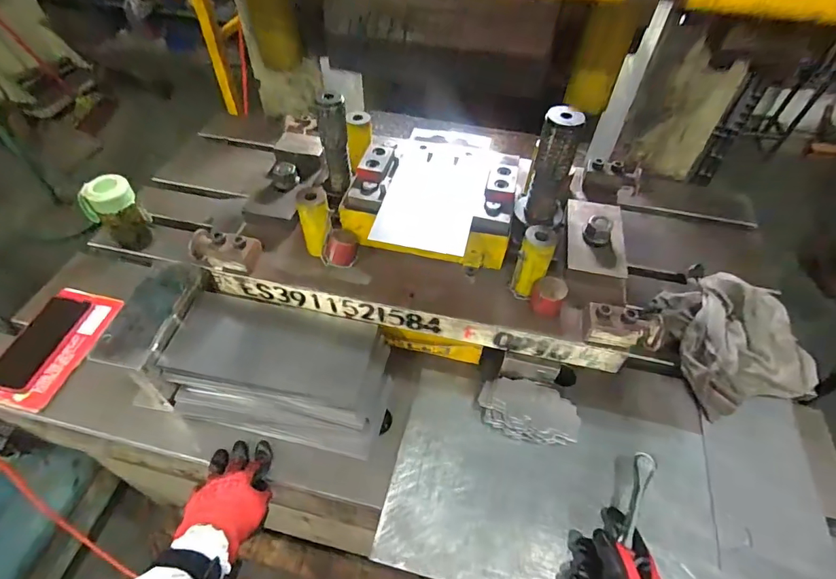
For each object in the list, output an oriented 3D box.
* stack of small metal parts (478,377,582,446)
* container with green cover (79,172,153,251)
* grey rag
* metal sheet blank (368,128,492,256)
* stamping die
[{"bbox_3d":[0.151,0.170,0.616,0.131,0.046,0.075,19,52,13],"label":"stack of small metal parts"},{"bbox_3d":[-0.529,-0.136,0.786,0.084,0.124,0.058,-34,59,-27],"label":"container with green cover"},{"bbox_3d":[0.473,0.067,0.689,0.186,0.070,0.218,-10,51,-11],"label":"grey rag"},{"bbox_3d":[0.027,-0.147,0.623,0.127,0.009,0.245,11,52,6],"label":"metal sheet blank"},{"bbox_3d":[0.014,-0.101,0.642,0.594,0.244,0.295,9,50,6],"label":"stamping die"}]

